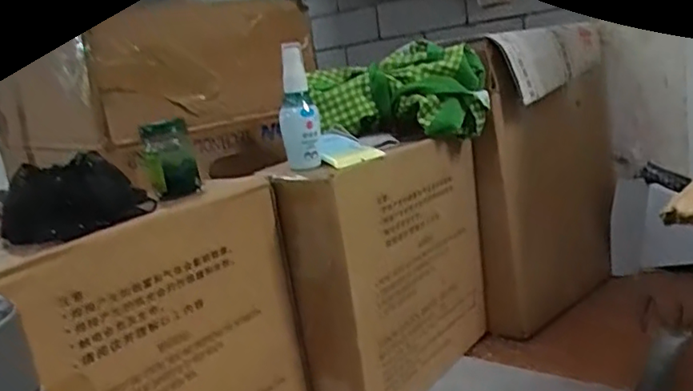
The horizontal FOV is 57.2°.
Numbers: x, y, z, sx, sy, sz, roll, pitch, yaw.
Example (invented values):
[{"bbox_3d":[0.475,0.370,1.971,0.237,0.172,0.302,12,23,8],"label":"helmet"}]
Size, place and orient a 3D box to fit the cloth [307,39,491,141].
[{"bbox_3d":[0.059,-0.116,0.740,0.199,0.094,0.101,-8,12,-5],"label":"cloth"}]

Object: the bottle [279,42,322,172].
[{"bbox_3d":[-0.046,-0.085,0.618,0.037,0.120,0.028,-8,12,-3],"label":"bottle"}]

